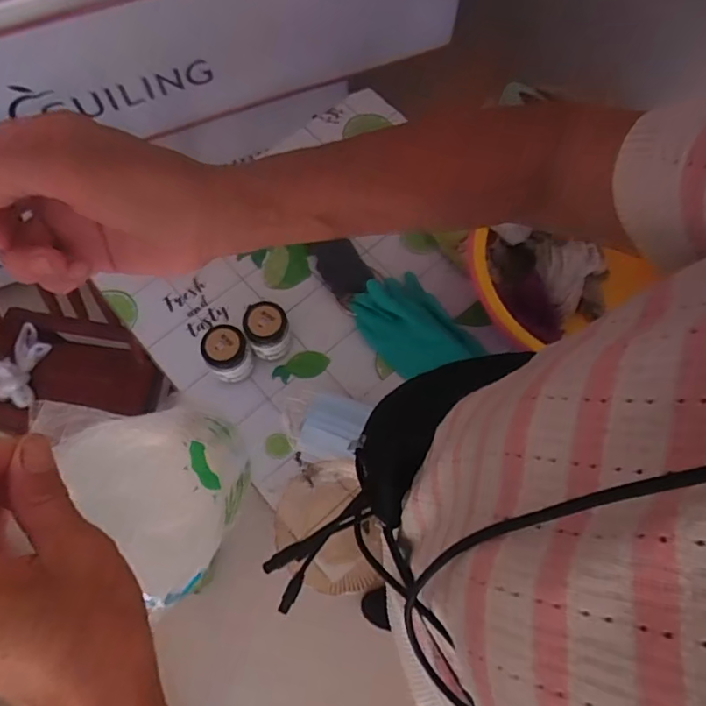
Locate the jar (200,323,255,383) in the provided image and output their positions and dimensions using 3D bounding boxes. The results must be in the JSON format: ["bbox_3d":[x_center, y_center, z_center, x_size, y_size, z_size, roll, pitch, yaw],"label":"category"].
[{"bbox_3d":[-0.190,0.001,0.777,0.063,0.076,0.064,0,69,0],"label":"jar"}]

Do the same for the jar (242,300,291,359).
[{"bbox_3d":[-0.130,-0.031,0.789,0.063,0.083,0.073,-13,69,-5],"label":"jar"}]

